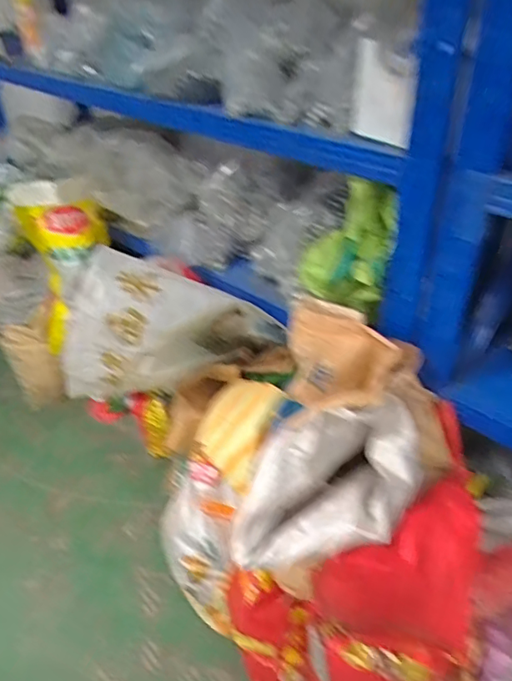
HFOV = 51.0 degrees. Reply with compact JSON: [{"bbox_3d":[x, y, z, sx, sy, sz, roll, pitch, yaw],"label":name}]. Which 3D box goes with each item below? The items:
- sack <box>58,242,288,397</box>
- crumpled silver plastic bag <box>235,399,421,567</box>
[{"bbox_3d":[-0.208,-0.033,1.320,0.552,0.293,0.226,2,38,5],"label":"sack"},{"bbox_3d":[0.109,0.215,0.805,0.282,0.175,0.155,-4,37,-3],"label":"crumpled silver plastic bag"}]

